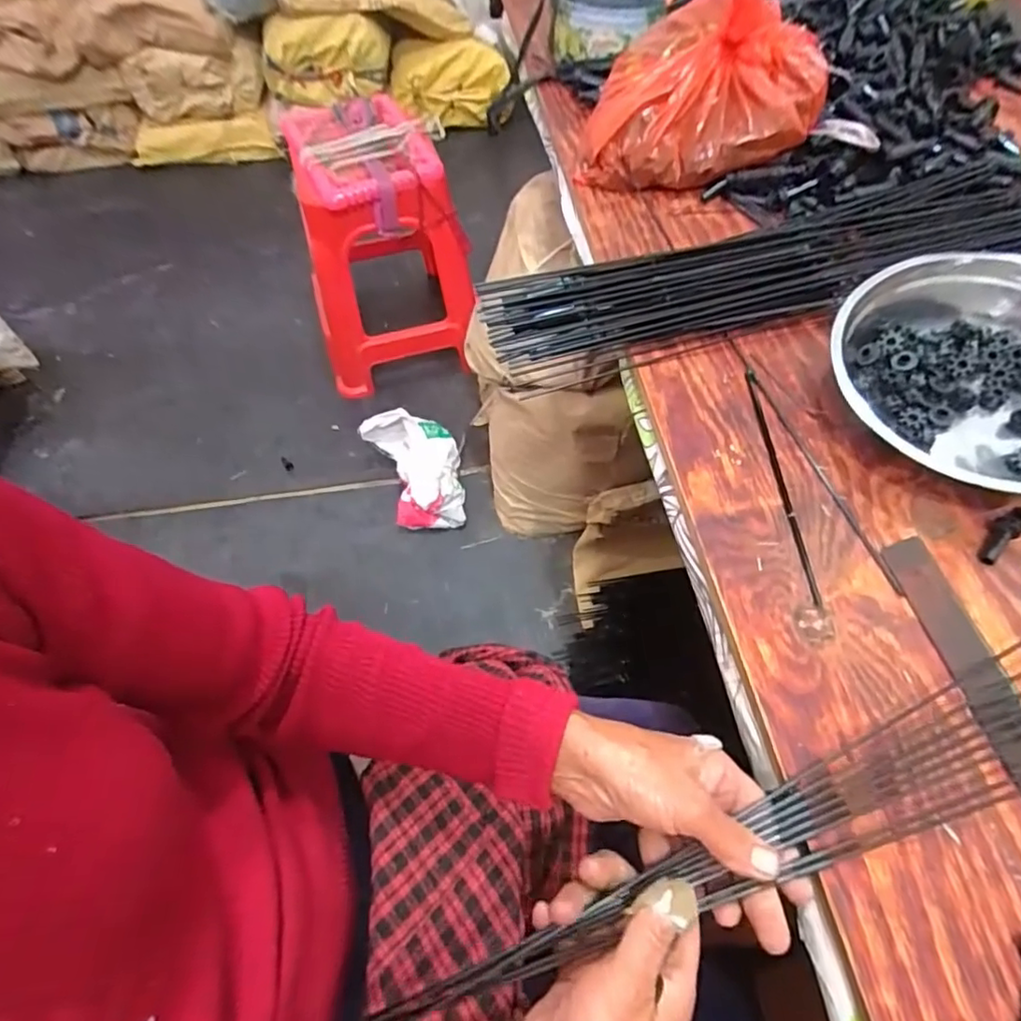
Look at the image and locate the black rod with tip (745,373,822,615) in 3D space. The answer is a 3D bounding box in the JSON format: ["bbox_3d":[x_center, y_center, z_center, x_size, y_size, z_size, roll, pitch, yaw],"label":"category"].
[{"bbox_3d":[0.215,-0.027,0.471,0.008,0.004,0.219,-2,59,1],"label":"black rod with tip"}]

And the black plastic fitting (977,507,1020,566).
[{"bbox_3d":[0.376,0.013,0.438,0.078,0.011,0.028,-21,60,-10],"label":"black plastic fitting"}]

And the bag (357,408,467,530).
[{"bbox_3d":[-0.195,-0.087,1.308,0.182,0.135,0.264,-22,62,-11],"label":"bag"}]

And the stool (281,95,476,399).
[{"bbox_3d":[-0.300,-0.606,1.413,0.366,0.494,0.385,-12,60,-6],"label":"stool"}]

